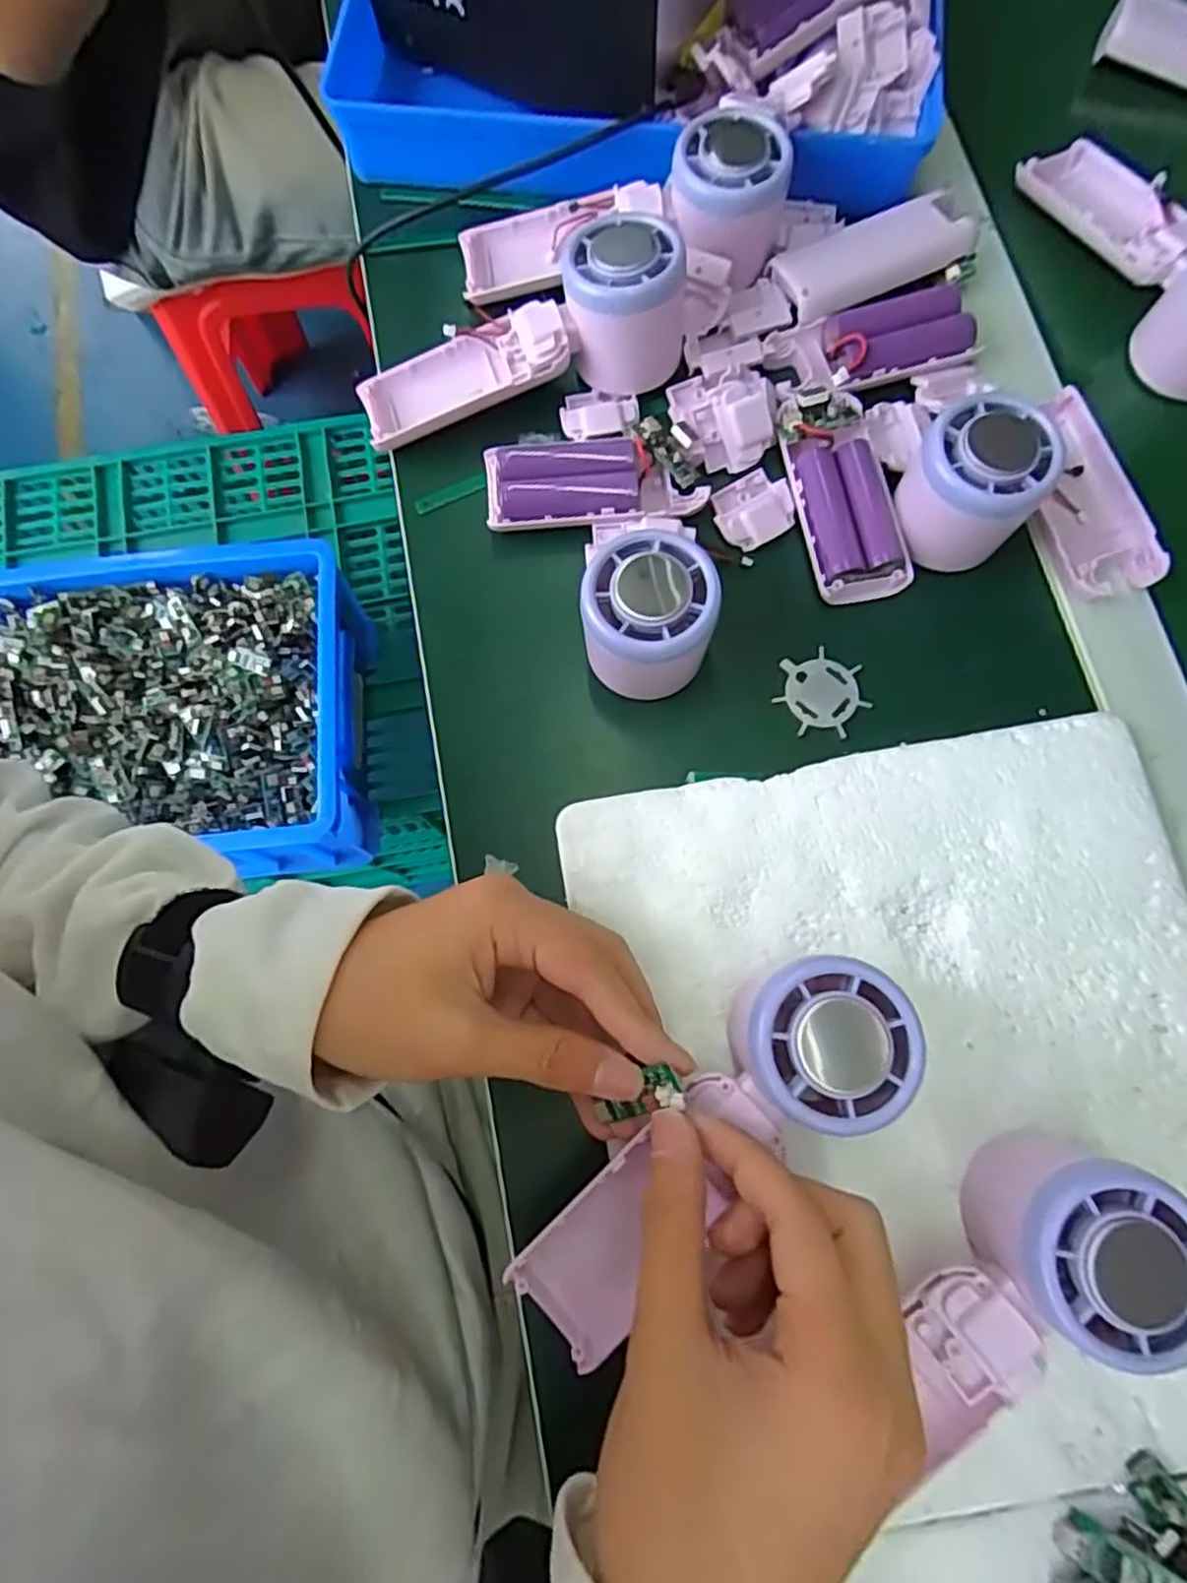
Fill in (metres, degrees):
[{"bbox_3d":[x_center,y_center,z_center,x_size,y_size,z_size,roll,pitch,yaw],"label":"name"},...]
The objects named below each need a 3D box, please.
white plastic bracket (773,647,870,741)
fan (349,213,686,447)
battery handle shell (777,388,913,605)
[{"bbox_3d":[0.103,-0.045,0.330,0.041,0.005,0.037,40,80,10],"label":"white plastic bracket"},{"bbox_3d":[-0.035,-0.216,0.358,0.166,0.061,0.067,-14,75,12],"label":"fan"},{"bbox_3d":[0.118,-0.141,0.343,0.045,0.019,0.102,-12,76,-2],"label":"battery handle shell"}]

